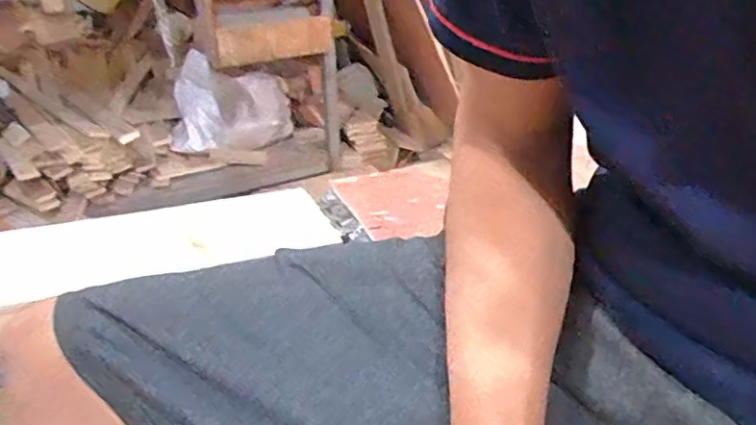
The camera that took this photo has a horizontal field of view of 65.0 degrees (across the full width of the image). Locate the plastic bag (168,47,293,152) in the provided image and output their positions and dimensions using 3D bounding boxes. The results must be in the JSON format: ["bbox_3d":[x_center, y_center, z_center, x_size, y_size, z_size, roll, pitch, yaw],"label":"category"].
[{"bbox_3d":[-0.357,-0.254,1.410,0.283,0.208,0.120,-5,31,-6],"label":"plastic bag"}]

